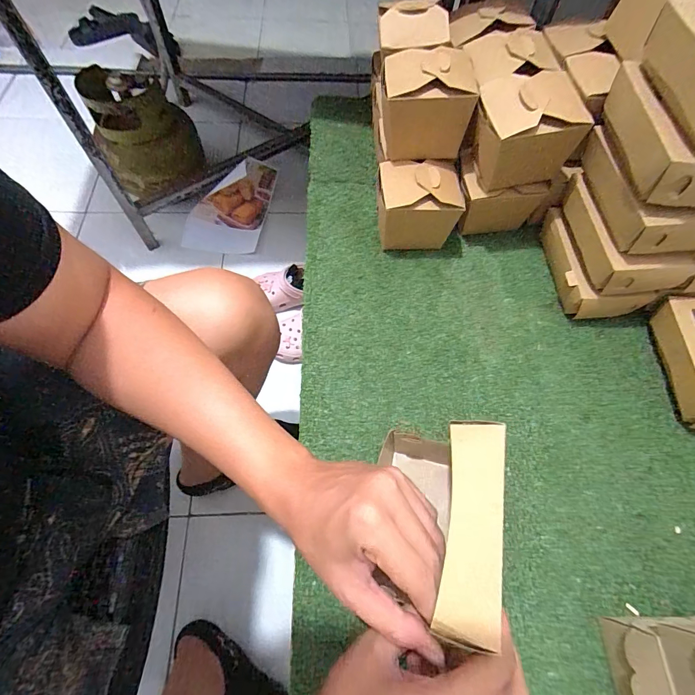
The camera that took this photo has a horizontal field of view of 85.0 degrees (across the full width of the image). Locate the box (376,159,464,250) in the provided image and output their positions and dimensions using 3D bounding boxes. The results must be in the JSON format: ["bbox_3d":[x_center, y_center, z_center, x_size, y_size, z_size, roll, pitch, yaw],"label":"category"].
[{"bbox_3d":[0.088,-0.179,0.496,0.102,0.095,0.083,1,64,-2],"label":"box"}]

